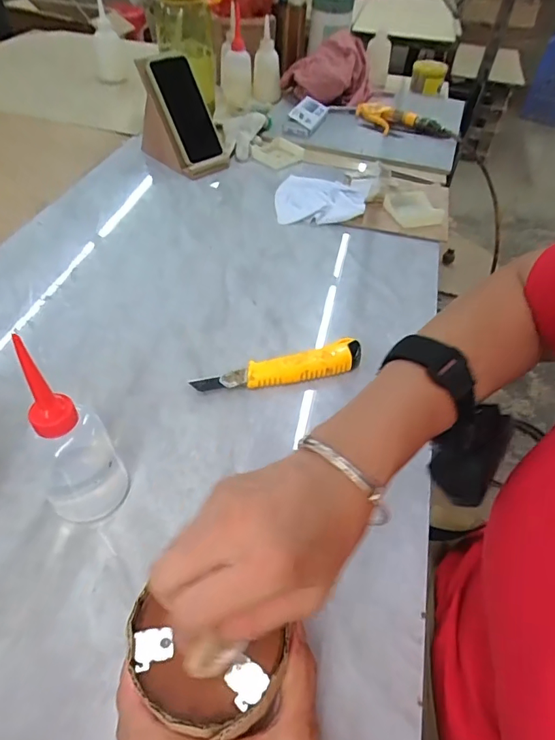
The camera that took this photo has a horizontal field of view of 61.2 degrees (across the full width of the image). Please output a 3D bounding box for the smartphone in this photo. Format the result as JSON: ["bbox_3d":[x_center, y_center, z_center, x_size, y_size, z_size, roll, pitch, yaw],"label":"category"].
[{"bbox_3d":[-0.149,-0.440,0.787,0.016,0.160,0.082,-2,30,47],"label":"smartphone"}]

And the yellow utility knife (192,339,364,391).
[{"bbox_3d":[0.006,0.001,0.496,0.182,0.022,0.035,-14,50,-16],"label":"yellow utility knife"}]

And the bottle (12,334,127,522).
[{"bbox_3d":[-0.155,0.052,0.348,0.061,0.159,0.055,-23,53,-23],"label":"bottle"}]

